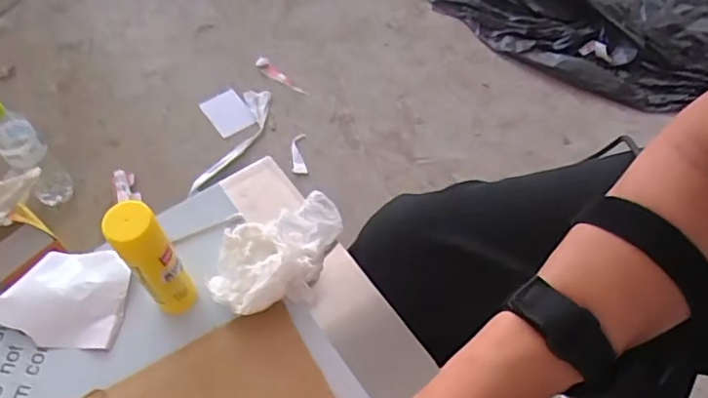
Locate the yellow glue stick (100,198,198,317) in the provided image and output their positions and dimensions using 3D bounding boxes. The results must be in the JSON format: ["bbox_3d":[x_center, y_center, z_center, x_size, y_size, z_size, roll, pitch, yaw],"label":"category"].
[{"bbox_3d":[-0.132,0.042,0.372,0.030,0.111,0.027,-33,63,-20],"label":"yellow glue stick"}]

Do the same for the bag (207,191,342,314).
[{"bbox_3d":[-0.055,0.033,0.420,0.072,0.043,0.114,26,60,15],"label":"bag"}]

